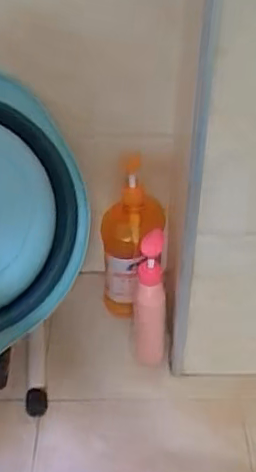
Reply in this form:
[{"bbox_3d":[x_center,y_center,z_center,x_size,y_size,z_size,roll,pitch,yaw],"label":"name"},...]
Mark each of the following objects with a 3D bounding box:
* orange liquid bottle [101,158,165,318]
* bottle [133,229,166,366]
[{"bbox_3d":[0.005,0.025,0.934,0.087,0.279,0.092,1,39,-1],"label":"orange liquid bottle"},{"bbox_3d":[0.035,0.102,0.875,0.051,0.225,0.068,2,39,1],"label":"bottle"}]

